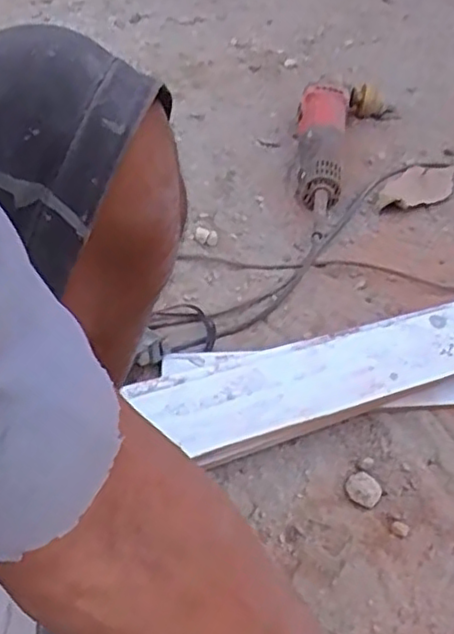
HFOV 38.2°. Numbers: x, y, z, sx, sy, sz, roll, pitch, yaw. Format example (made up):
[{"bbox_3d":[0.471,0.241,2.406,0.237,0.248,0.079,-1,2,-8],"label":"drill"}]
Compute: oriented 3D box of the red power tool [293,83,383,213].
[{"bbox_3d":[0.147,-0.242,0.886,0.118,0.071,0.277,8,47,8],"label":"red power tool"}]

